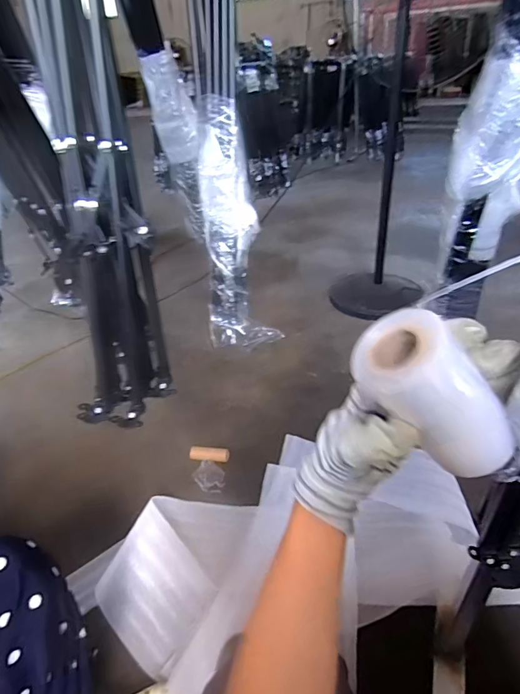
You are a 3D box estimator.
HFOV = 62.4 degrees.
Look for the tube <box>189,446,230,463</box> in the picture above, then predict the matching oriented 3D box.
[{"bbox_3d":[-0.138,0.289,1.162,0.109,0.026,0.038,1,34,7],"label":"tube"}]

